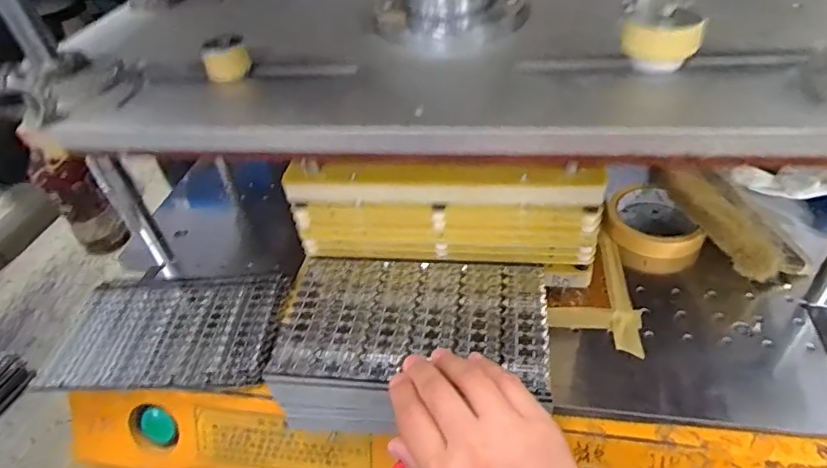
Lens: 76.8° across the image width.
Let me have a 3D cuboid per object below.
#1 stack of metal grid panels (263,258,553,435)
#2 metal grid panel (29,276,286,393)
[{"bbox_3d":[0.001,0.098,0.409,0.194,0.085,0.133,0,43,9],"label":"stack of metal grid panels"},{"bbox_3d":[-0.220,0.086,0.480,0.197,0.008,0.125,-2,42,6],"label":"metal grid panel"}]

